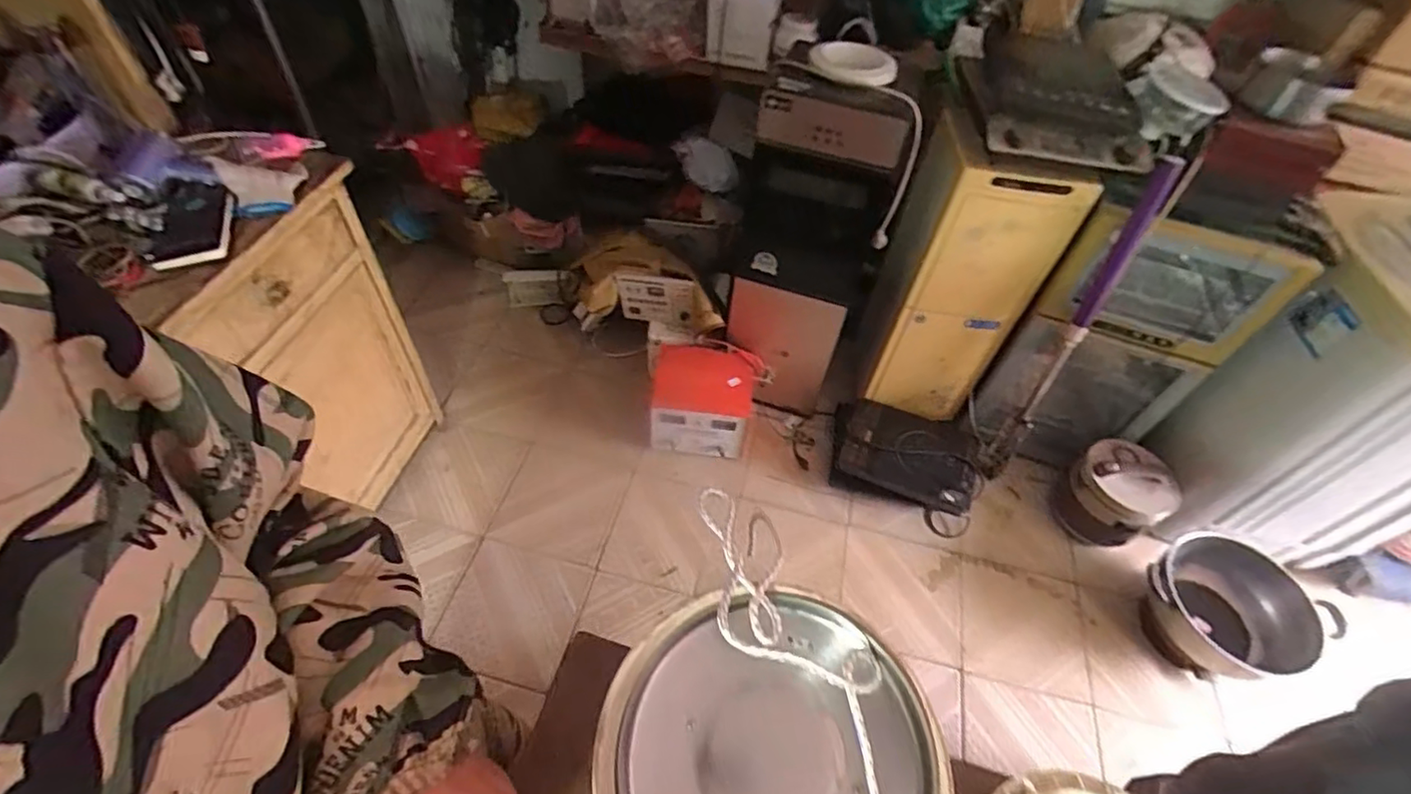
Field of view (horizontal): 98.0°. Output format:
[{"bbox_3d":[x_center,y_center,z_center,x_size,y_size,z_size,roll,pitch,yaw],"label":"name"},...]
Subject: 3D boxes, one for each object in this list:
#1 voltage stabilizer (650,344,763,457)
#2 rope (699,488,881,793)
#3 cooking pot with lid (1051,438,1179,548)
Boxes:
[{"bbox_3d":[-0.010,0.021,1.643,0.272,0.241,0.203,11,51,4],"label":"voltage stabilizer"},{"bbox_3d":[0.073,0.225,0.442,0.120,0.082,0.376,-3,52,-8],"label":"rope"},{"bbox_3d":[1.007,0.254,1.533,0.212,0.237,0.199,3,51,-3],"label":"cooking pot with lid"}]

